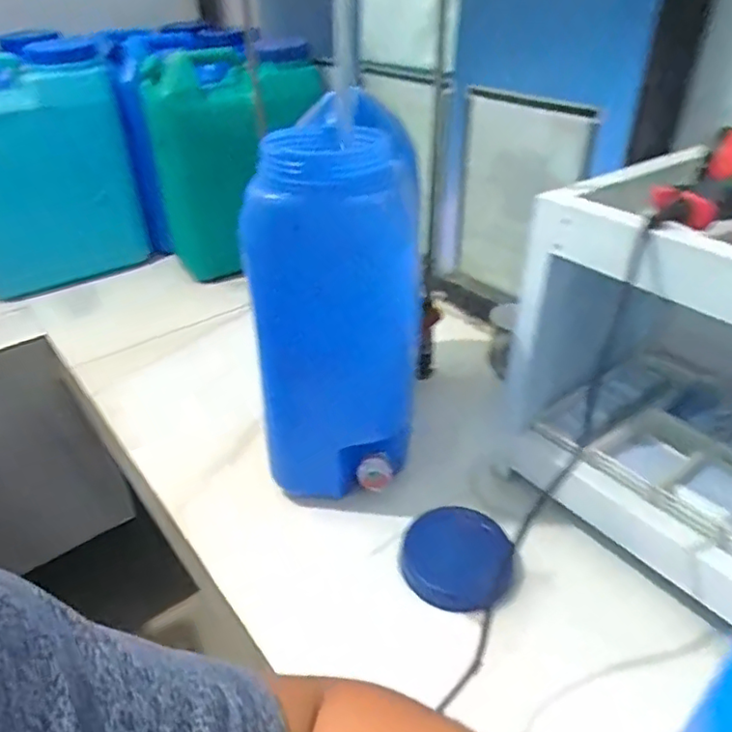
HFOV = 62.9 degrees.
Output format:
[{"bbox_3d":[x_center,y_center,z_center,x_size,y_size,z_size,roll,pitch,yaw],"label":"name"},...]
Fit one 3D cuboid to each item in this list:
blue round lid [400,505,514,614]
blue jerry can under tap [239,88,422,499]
[{"bbox_3d":[0.095,0.204,0.638,0.115,0.009,0.107,-9,58,14],"label":"blue round lid"},{"bbox_3d":[-0.026,-0.062,0.659,0.166,0.382,0.194,2,36,4],"label":"blue jerry can under tap"}]

